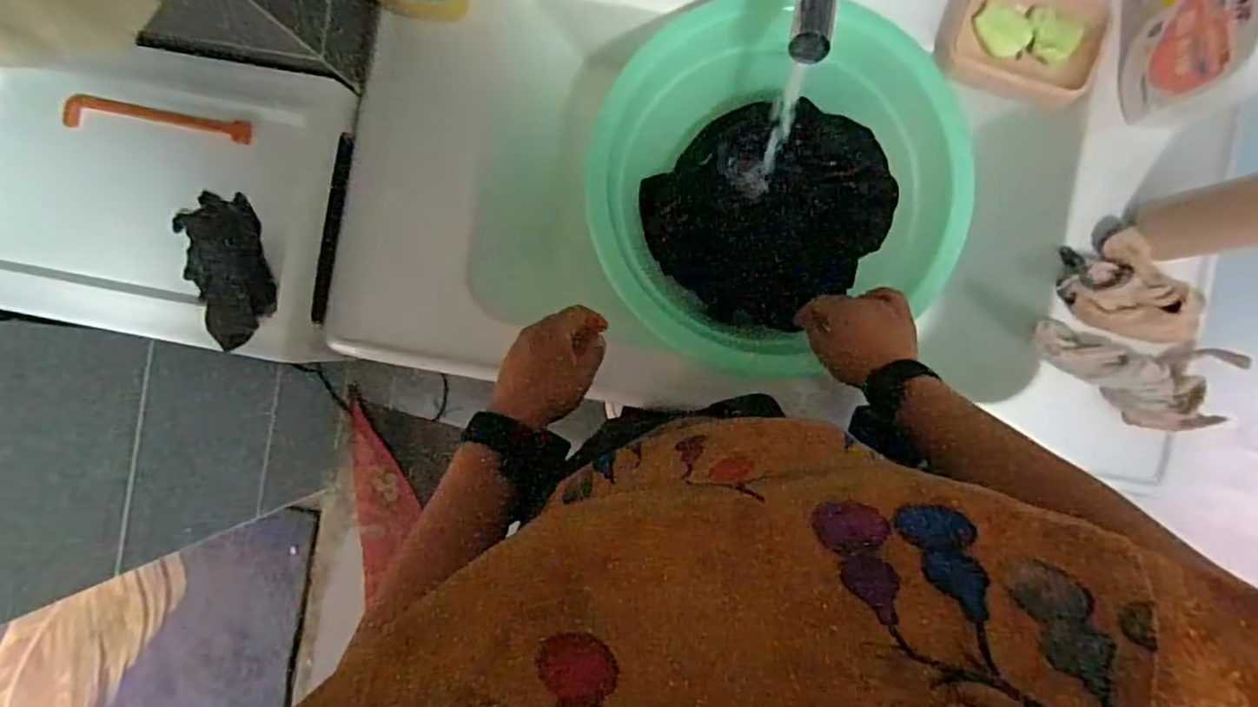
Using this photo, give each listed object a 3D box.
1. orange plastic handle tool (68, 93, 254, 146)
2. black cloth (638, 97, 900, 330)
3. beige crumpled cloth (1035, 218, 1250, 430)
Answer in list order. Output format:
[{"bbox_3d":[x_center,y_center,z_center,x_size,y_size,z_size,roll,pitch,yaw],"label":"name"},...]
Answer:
[{"bbox_3d":[-0.431,-0.210,0.579,0.176,0.013,0.031,11,92,4],"label":"orange plastic handle tool"},{"bbox_3d":[0.147,-0.143,0.651,0.232,0.078,0.201,-33,89,4],"label":"black cloth"},{"bbox_3d":[0.439,-0.019,0.543,0.166,0.049,0.126,36,93,2],"label":"beige crumpled cloth"}]

